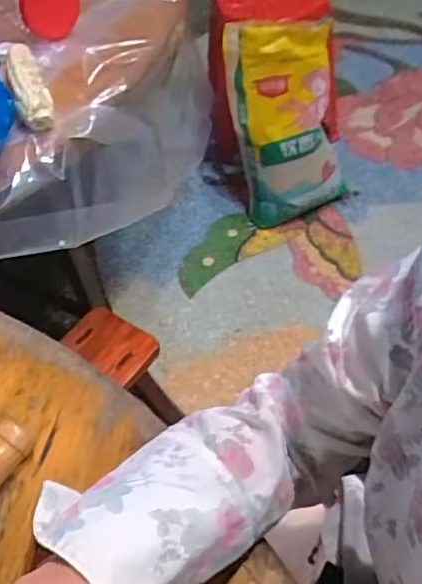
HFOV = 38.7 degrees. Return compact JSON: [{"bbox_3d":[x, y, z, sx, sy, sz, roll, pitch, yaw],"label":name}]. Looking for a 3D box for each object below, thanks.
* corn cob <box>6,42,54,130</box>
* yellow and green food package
[{"bbox_3d":[-0.231,-0.261,0.756,0.041,0.042,0.134,-20,53,-10],"label":"corn cob"},{"bbox_3d":[0.204,-0.424,1.502,0.260,0.491,0.121,-21,33,-11],"label":"yellow and green food package"}]

